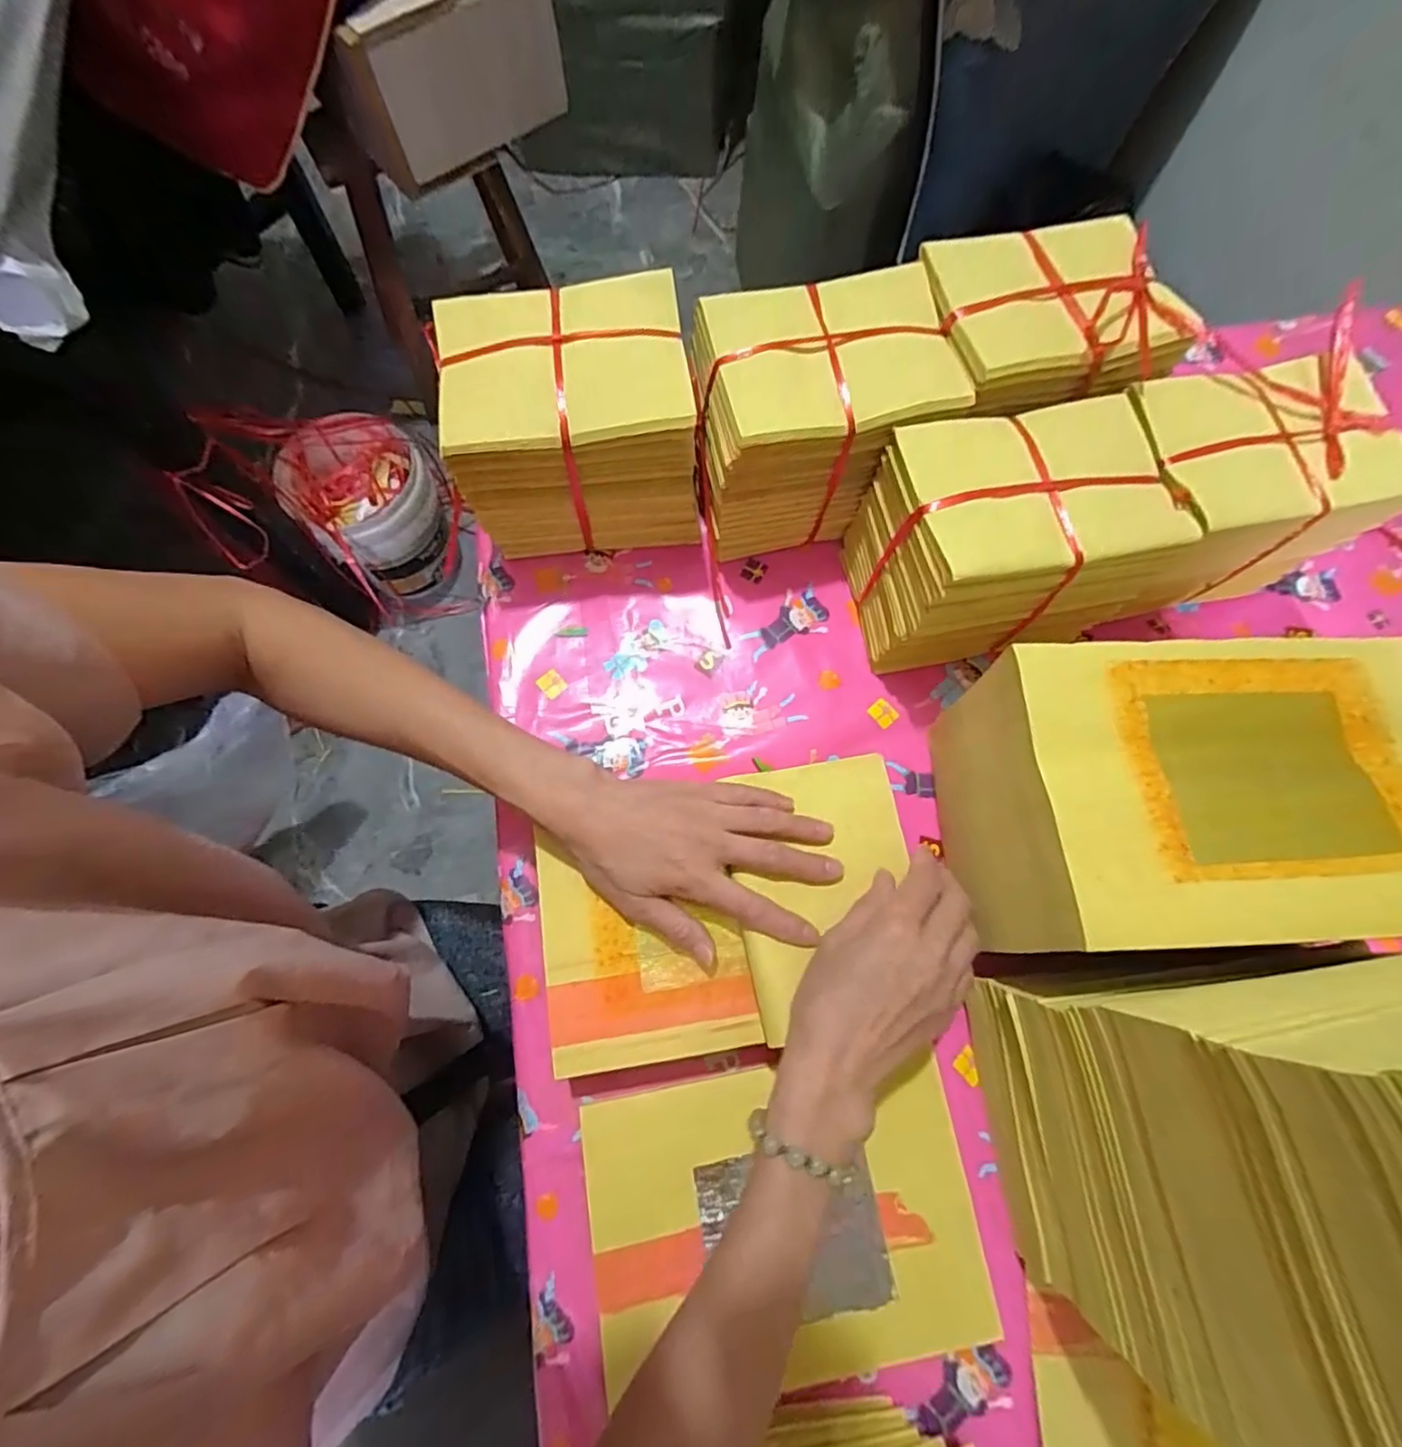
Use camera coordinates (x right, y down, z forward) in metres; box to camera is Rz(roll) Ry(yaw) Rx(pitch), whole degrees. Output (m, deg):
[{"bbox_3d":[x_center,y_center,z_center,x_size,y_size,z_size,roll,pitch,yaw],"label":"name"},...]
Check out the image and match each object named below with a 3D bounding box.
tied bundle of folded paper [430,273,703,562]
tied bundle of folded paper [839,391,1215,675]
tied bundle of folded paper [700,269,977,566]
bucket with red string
[{"bbox_3d":[-0.093,-0.215,0.468,0.164,0.150,0.122,-8,74,-4],"label":"tied bundle of folded paper"},{"bbox_3d":[0.211,-0.128,0.452,0.171,0.140,0.122,-8,74,-4],"label":"tied bundle of folded paper"},{"bbox_3d":[0.086,-0.227,0.479,0.176,0.144,0.124,-10,74,-4],"label":"tied bundle of folded paper"},{"bbox_3d":[-0.631,-0.411,1.232,0.235,0.288,0.245,-30,76,-10],"label":"bucket with red string"}]

